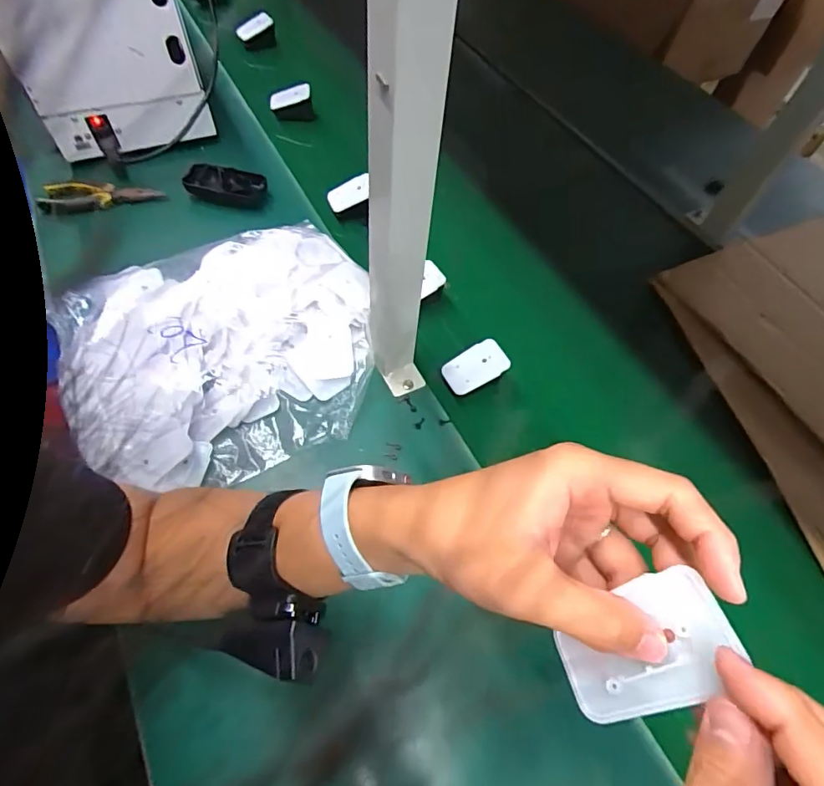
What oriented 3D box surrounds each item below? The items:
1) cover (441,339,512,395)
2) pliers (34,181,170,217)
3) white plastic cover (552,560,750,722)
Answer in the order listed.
[{"bbox_3d":[0.069,-0.028,0.524,0.068,0.005,0.043,-34,76,4],"label":"cover"},{"bbox_3d":[-0.443,-0.283,0.688,0.169,0.026,0.048,-8,60,-9],"label":"pliers"},{"bbox_3d":[0.092,0.103,0.193,0.067,0.004,0.043,-35,57,17],"label":"white plastic cover"}]

